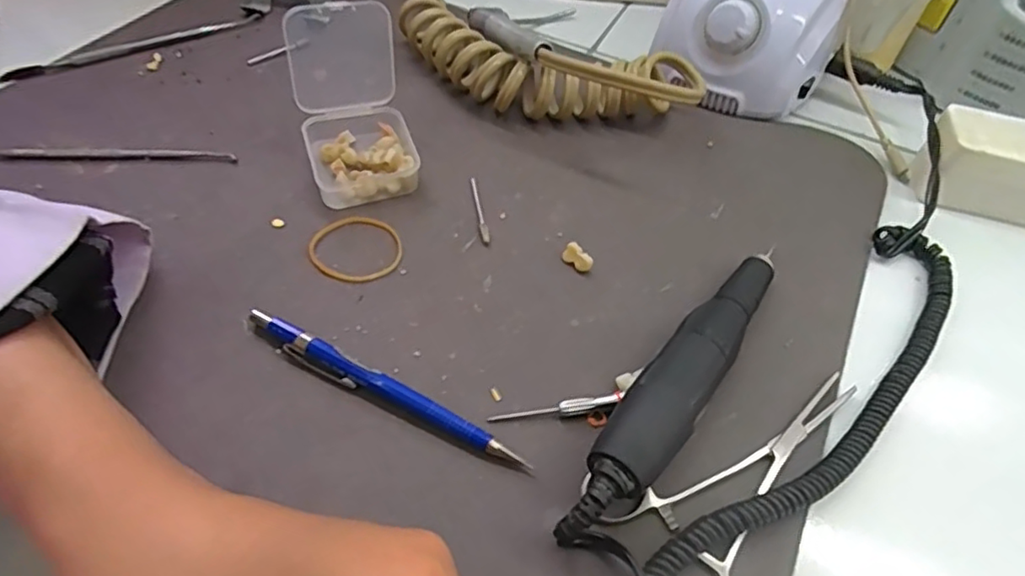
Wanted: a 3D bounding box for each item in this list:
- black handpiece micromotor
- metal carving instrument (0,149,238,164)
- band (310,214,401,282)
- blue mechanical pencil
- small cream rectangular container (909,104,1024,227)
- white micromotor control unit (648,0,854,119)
[{"bbox_3d":[0.073,0.037,0.258,0.027,0.029,0.168,31,56,18],"label":"black handpiece micromotor"},{"bbox_3d":[-0.230,-0.074,0.337,0.147,0.010,0.007,-2,53,-5],"label":"metal carving instrument"},{"bbox_3d":[-0.079,-0.020,0.307,0.044,0.005,0.044,2,52,-3],"label":"band"},{"bbox_3d":[-0.056,0.042,0.258,0.133,0.011,0.011,25,54,14],"label":"blue mechanical pencil"},{"bbox_3d":[0.283,-0.070,0.348,0.085,0.038,0.050,12,52,4],"label":"small cream rectangular container"},{"bbox_3d":[0.162,-0.181,0.404,0.105,0.070,0.146,25,54,14],"label":"white micromotor control unit"}]

